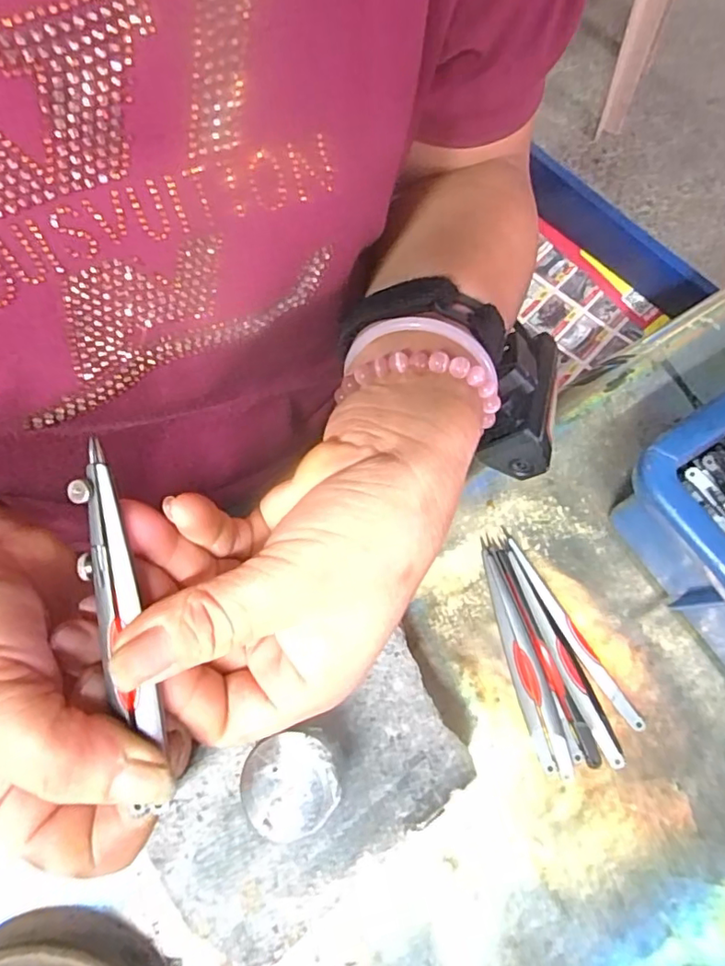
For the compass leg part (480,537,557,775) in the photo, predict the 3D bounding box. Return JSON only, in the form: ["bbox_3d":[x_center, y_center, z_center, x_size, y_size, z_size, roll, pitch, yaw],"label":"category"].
[{"bbox_3d":[0.073,0.079,0.261,0.009,0.006,0.105,-11,73,-5],"label":"compass leg part"}]

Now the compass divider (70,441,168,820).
[{"bbox_3d":[-0.070,0.042,0.159,0.013,0.004,0.107,-10,91,-5],"label":"compass divider"}]

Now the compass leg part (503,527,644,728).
[{"bbox_3d":[0.099,0.069,0.267,0.010,0.004,0.106,-31,75,-11],"label":"compass leg part"}]

